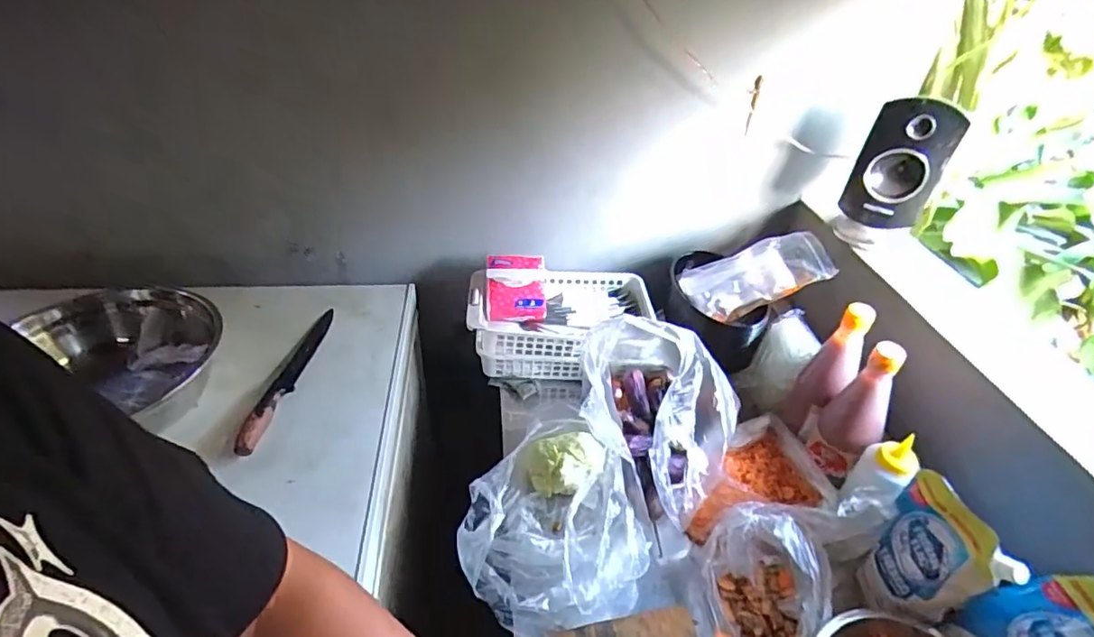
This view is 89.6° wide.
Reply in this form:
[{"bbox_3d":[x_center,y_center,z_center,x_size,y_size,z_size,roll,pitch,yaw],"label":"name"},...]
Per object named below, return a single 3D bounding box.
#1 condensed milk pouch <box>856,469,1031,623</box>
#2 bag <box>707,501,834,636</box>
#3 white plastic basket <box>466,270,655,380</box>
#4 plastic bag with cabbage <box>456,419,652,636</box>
[{"bbox_3d":[0.386,0.252,0.569,0.032,0.170,0.114,-6,39,-13],"label":"condensed milk pouch"},{"bbox_3d":[0.232,0.287,0.593,0.124,0.077,0.163,19,40,18],"label":"bag"},{"bbox_3d":[0.025,0.000,0.931,0.309,0.096,0.185,-1,38,-6],"label":"white plastic basket"},{"bbox_3d":[0.013,0.244,0.651,0.218,0.095,0.213,-28,48,-35],"label":"plastic bag with cabbage"}]

